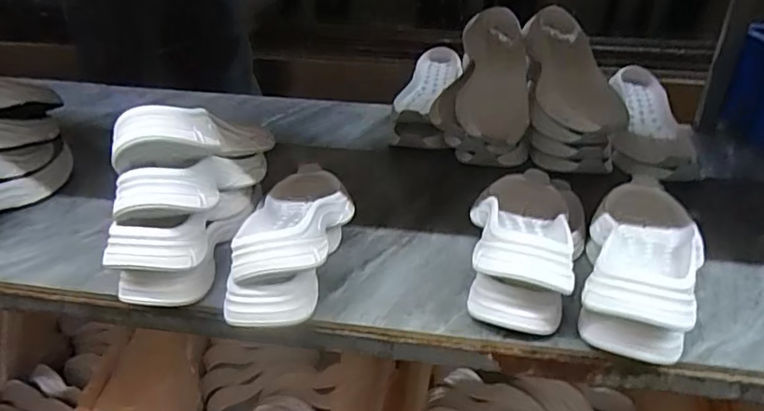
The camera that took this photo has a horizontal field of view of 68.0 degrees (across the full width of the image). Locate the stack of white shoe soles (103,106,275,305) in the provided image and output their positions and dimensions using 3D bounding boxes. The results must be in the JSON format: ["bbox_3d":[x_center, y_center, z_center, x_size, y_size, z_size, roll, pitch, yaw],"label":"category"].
[{"bbox_3d":[-0.198,-0.020,0.612,0.086,0.202,0.236,4,30,9],"label":"stack of white shoe soles"}]

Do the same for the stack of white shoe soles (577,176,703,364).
[{"bbox_3d":[0.266,0.046,0.583,0.106,0.086,0.279,12,32,22],"label":"stack of white shoe soles"}]

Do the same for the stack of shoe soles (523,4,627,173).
[{"bbox_3d":[0.276,-0.181,0.887,0.115,0.121,0.287,-2,62,-3],"label":"stack of shoe soles"}]

